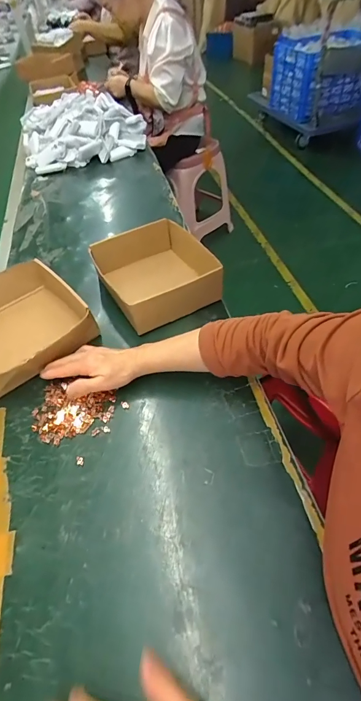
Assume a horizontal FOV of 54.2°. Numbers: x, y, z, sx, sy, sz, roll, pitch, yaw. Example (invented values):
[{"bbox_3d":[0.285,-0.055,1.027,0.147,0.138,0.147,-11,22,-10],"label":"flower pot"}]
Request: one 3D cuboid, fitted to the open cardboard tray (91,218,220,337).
[{"bbox_3d":[-0.051,-0.154,0.669,0.172,0.072,0.221,-24,52,-14],"label":"open cardboard tray"}]

